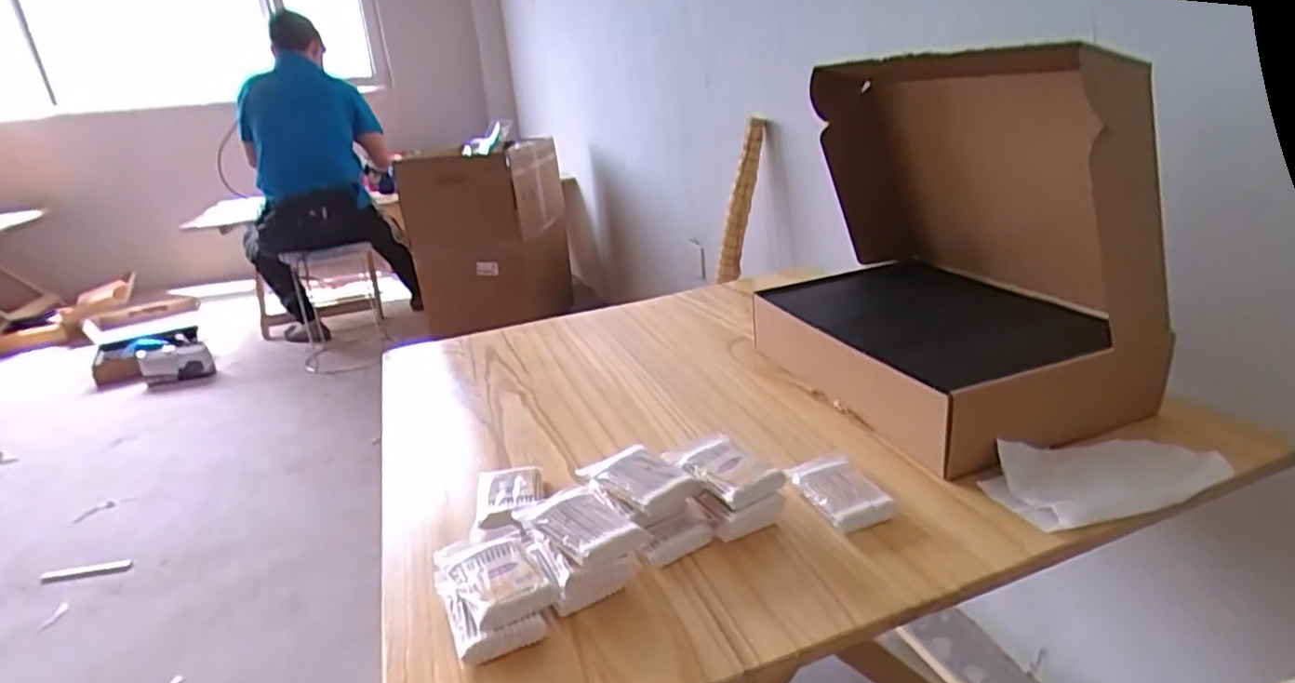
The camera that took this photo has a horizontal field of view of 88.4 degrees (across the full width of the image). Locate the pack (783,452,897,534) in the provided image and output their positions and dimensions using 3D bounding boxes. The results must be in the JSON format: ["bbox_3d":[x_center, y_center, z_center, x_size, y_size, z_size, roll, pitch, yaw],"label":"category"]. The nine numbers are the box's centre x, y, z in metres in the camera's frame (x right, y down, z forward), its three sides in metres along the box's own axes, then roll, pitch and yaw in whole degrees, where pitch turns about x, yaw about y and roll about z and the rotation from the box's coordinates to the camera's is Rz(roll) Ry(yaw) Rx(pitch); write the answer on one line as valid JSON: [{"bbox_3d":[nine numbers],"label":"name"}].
[{"bbox_3d":[0.158,0.125,0.558,0.053,0.021,0.091,-12,23,-15],"label":"pack"}]

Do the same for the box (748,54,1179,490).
[{"bbox_3d":[0.291,-0.105,0.692,0.242,0.339,0.372,-13,23,-17],"label":"box"}]

